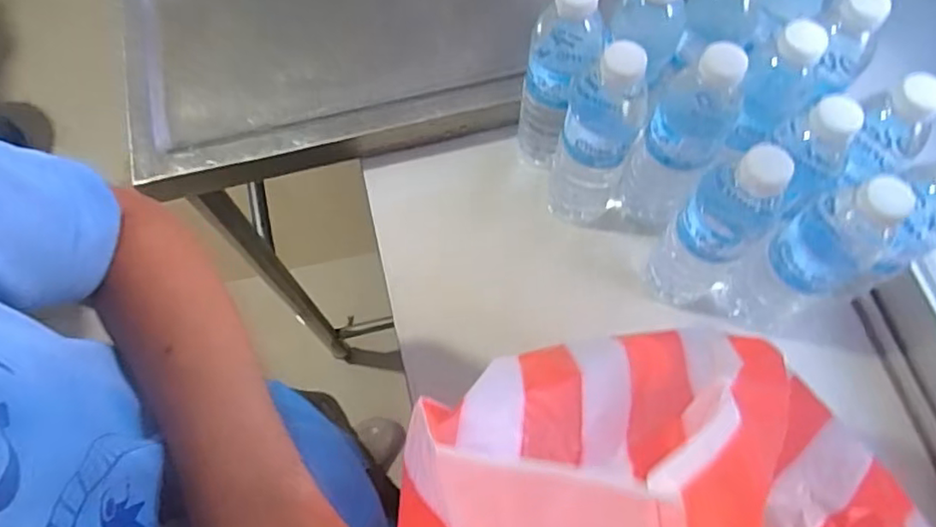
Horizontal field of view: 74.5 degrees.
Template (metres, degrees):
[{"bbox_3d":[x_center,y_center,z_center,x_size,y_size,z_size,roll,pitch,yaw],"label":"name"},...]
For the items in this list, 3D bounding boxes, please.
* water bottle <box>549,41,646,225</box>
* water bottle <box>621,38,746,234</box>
[{"bbox_3d":[0.116,-0.114,0.531,0.067,0.220,0.080,12,69,4],"label":"water bottle"},{"bbox_3d":[0.178,-0.101,0.526,0.064,0.211,0.061,28,71,10],"label":"water bottle"}]

